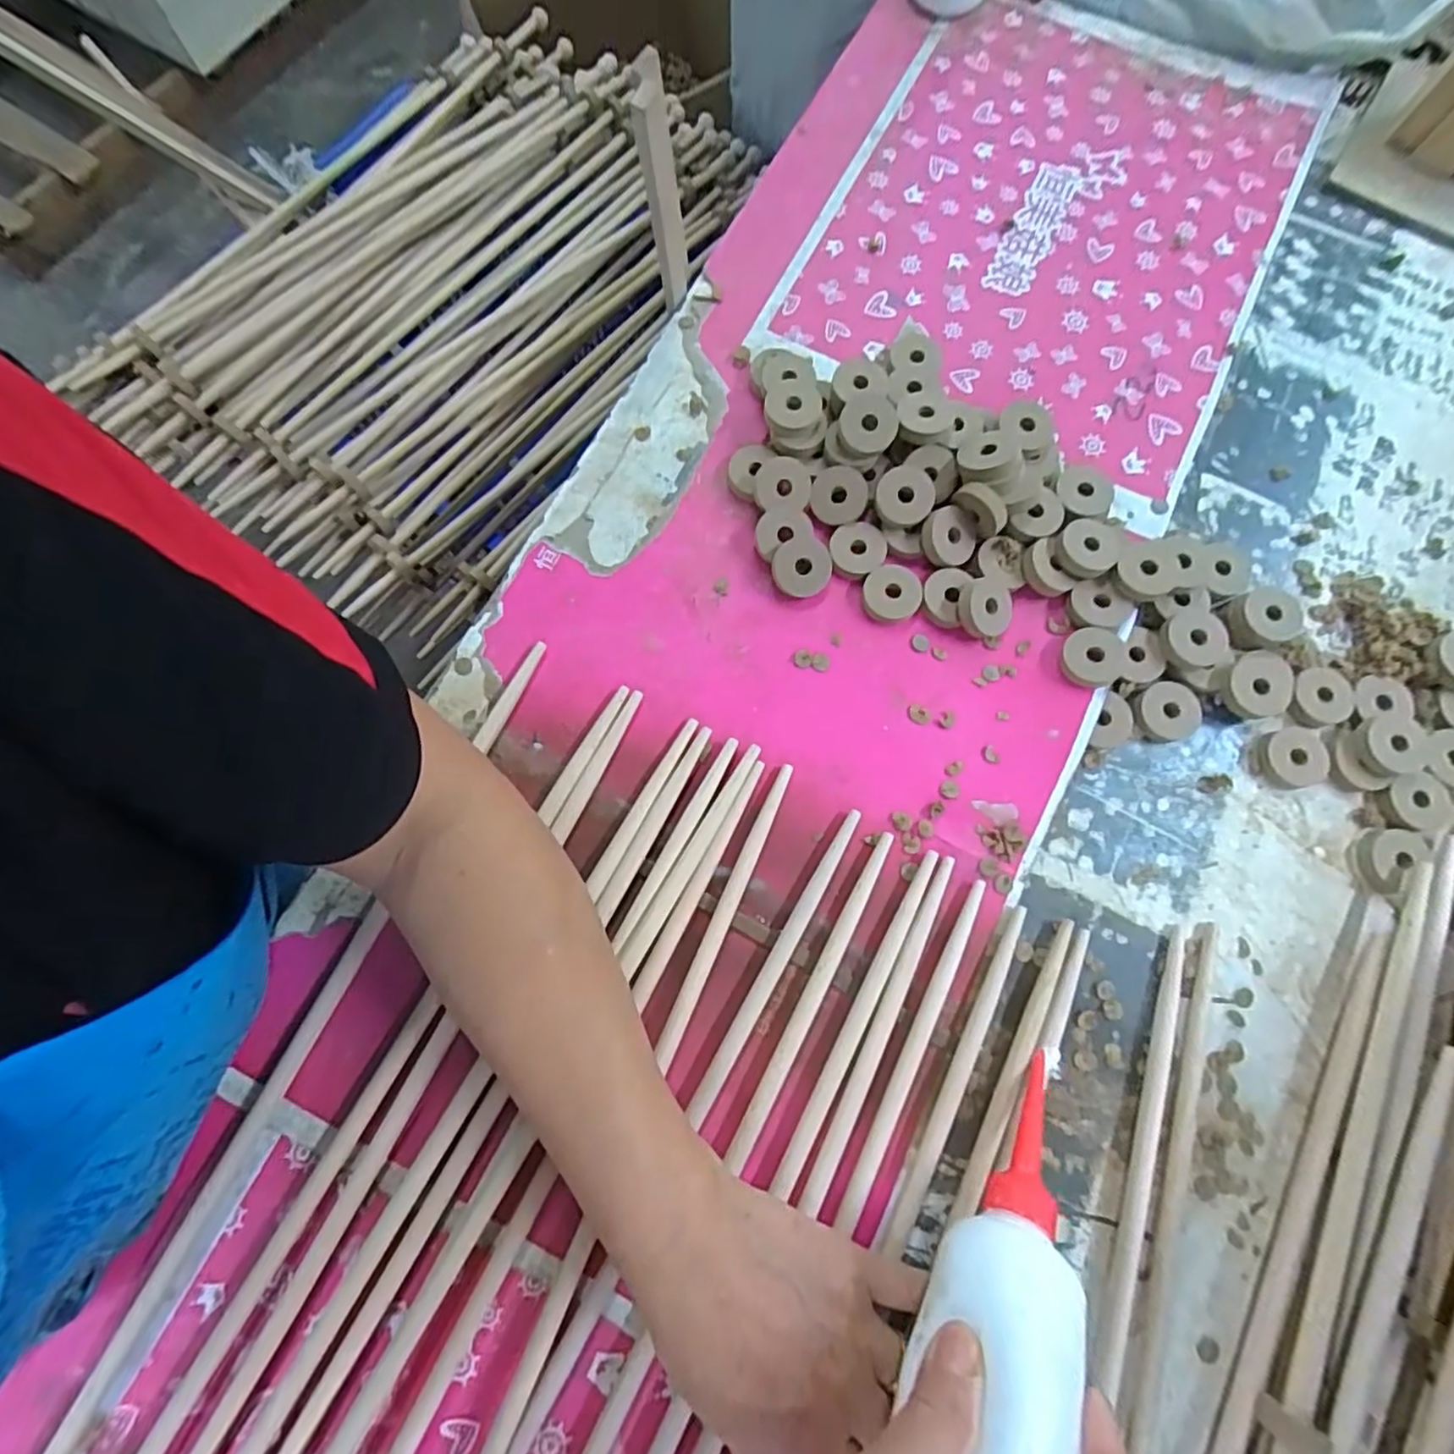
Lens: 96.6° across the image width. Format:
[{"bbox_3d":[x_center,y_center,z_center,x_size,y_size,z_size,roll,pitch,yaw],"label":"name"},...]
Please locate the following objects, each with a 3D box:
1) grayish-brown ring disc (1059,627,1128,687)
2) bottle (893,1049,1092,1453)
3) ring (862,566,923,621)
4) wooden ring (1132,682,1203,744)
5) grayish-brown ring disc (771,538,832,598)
[{"bbox_3d":[0.218,-0.041,0.383,0.038,0.009,0.034,-4,76,-1],"label":"grayish-brown ring disc"},{"bbox_3d":[0.116,0.225,0.274,0.045,0.043,0.171,33,38,7],"label":"bottle"},{"bbox_3d":[0.101,-0.082,0.394,0.034,0.005,0.034,0,76,0],"label":"ring"},{"bbox_3d":[0.262,-0.009,0.385,0.040,0.008,0.034,-19,77,-5],"label":"wooden ring"},{"bbox_3d":[0.045,-0.096,0.391,0.035,0.004,0.034,3,102,16],"label":"grayish-brown ring disc"}]

